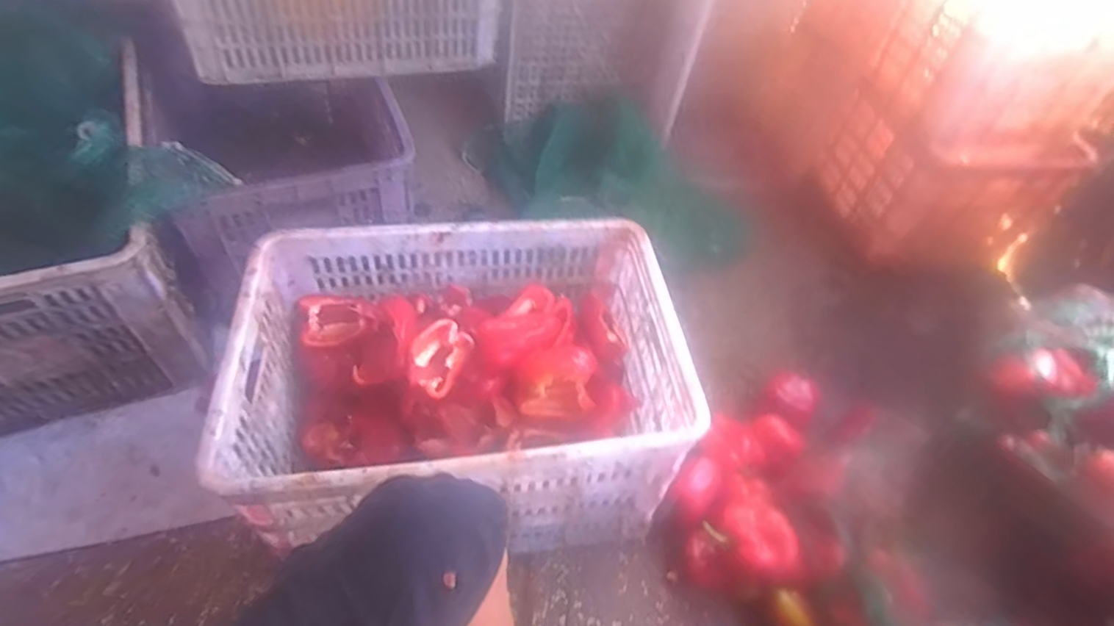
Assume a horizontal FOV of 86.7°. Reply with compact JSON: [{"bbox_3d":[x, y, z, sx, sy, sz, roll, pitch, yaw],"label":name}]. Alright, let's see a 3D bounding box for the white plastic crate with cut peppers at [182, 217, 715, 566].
[{"bbox_3d":[-0.113,0.096,0.781,0.499,0.271,0.356,-6,48,-9],"label":"white plastic crate with cut peppers"}]

